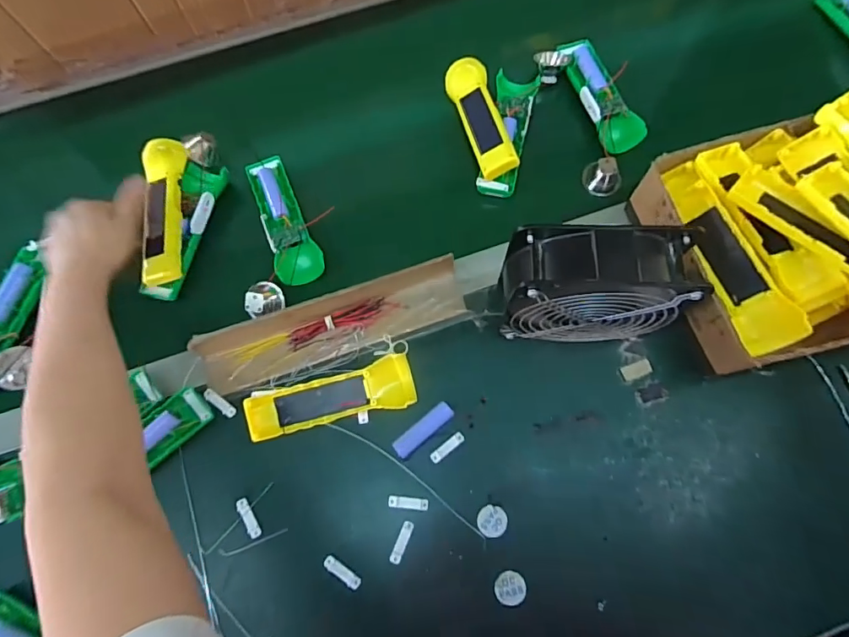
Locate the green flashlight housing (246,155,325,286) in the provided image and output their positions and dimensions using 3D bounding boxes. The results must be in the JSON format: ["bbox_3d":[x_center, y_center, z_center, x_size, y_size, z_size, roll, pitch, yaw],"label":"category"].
[{"bbox_3d":[-0.157,-0.112,0.530,0.047,0.020,0.160,-22,72,-5],"label":"green flashlight housing"}]

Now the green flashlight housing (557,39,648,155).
[{"bbox_3d":[0.209,-0.275,0.569,0.050,0.019,0.168,-16,71,-3],"label":"green flashlight housing"}]

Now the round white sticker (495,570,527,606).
[{"bbox_3d":[0.078,0.243,0.428,0.028,0.004,0.026,0,68,1],"label":"round white sticker"}]

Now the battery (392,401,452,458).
[{"bbox_3d":[-0.001,0.109,0.466,0.066,0.020,0.017,-39,74,-11],"label":"battery"}]

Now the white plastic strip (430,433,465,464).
[{"bbox_3d":[0.023,0.127,0.468,0.039,0.005,0.010,-37,74,-10],"label":"white plastic strip"}]

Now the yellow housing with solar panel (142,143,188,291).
[{"bbox_3d":[-0.288,-0.118,0.523,0.041,0.019,0.166,-6,78,0],"label":"yellow housing with solar panel"}]

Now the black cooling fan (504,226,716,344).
[{"bbox_3d":[0.147,-0.023,0.431,0.145,0.150,0.062,2,71,2],"label":"black cooling fan"}]

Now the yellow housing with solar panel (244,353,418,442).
[{"bbox_3d":[-0.092,0.080,0.473,0.161,0.022,0.048,-14,71,-3],"label":"yellow housing with solar panel"}]

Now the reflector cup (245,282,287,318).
[{"bbox_3d":[-0.166,-0.019,0.501,0.034,0.032,0.037,-1,71,2],"label":"reflector cup"}]

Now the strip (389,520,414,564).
[{"bbox_3d":[-0.021,0.210,0.445,0.011,0.004,0.039,22,73,9],"label":"strip"}]

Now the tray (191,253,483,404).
[{"bbox_3d":[-0.094,0.008,0.485,0.274,0.051,0.059,-18,72,-4],"label":"tray"}]

